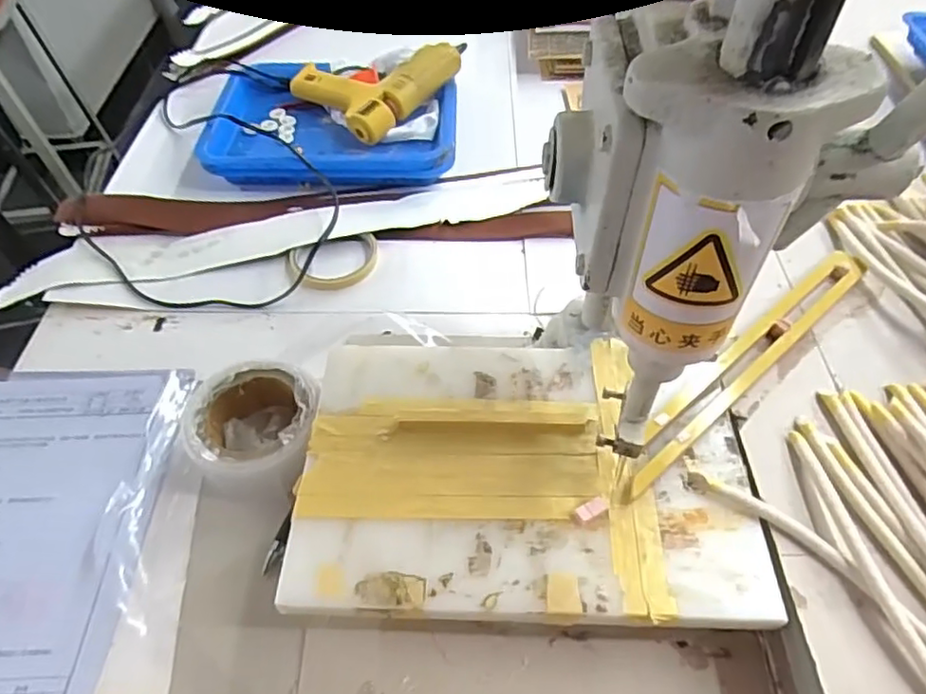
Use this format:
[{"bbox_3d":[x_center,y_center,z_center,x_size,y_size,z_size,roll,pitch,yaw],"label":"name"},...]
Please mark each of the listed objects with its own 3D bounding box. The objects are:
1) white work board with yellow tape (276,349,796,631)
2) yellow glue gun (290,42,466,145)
[{"bbox_3d":[0.042,0.080,0.427,0.293,0.016,0.201,2,55,1],"label":"white work board with yellow tape"},{"bbox_3d":[-0.105,-0.338,0.760,0.159,0.047,0.175,35,60,24],"label":"yellow glue gun"}]

